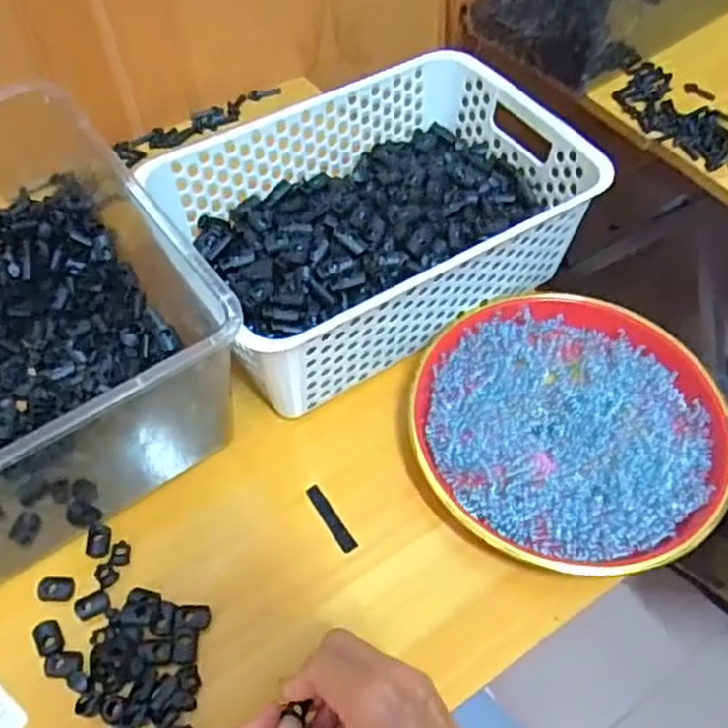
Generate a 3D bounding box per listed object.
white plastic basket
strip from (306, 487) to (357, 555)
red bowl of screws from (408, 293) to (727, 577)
[{"bbox_3d":[0.010,-0.115,0.562,0.284,0.104,0.200,-28,60,-17],"label":"white plastic basket"},{"bbox_3d":[-0.023,0.105,0.477,0.009,0.004,0.052,-30,62,-18],"label":"strip"},{"bbox_3d":[0.144,0.044,0.504,0.210,0.030,0.210,0,57,0],"label":"red bowl of screws"}]

